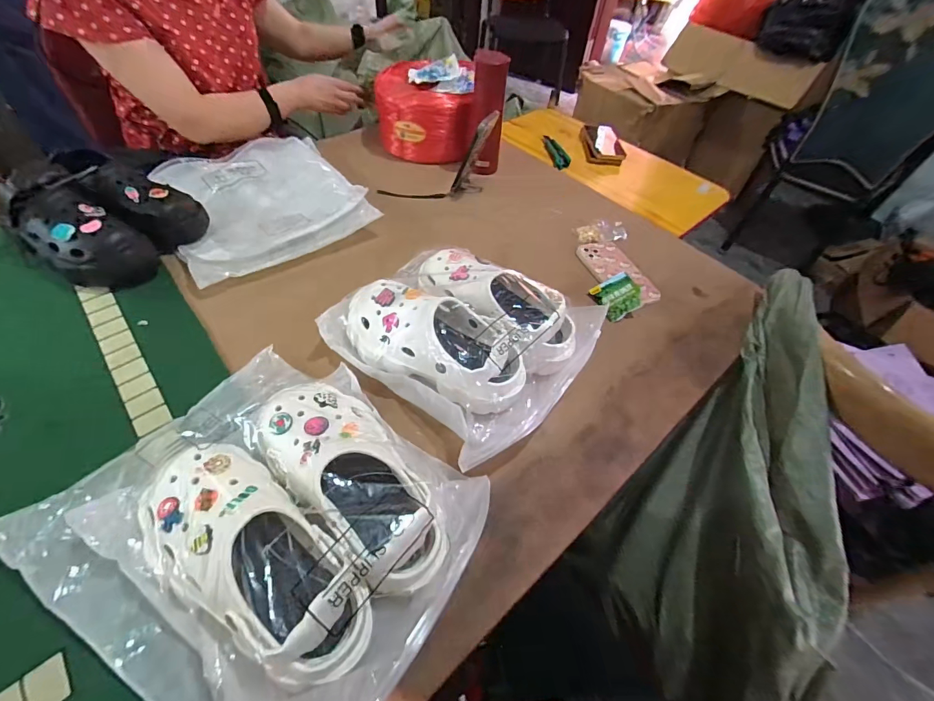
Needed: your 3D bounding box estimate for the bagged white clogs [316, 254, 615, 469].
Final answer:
[{"bbox_3d":[-0.004,-0.034,0.549,0.314,0.097,0.273,34,57,19],"label":"bagged white clogs"}]

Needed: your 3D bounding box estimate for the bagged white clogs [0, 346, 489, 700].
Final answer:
[{"bbox_3d":[-0.193,0.156,0.389,0.368,0.094,0.316,30,56,18],"label":"bagged white clogs"}]

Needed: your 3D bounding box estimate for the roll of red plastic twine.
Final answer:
[{"bbox_3d":[-0.093,-0.550,0.930,0.211,0.155,0.215,3,52,-3],"label":"roll of red plastic twine"}]

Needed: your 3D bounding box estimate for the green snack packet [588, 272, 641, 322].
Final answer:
[{"bbox_3d":[0.253,-0.093,0.666,0.070,0.013,0.074,-33,58,7],"label":"green snack packet"}]

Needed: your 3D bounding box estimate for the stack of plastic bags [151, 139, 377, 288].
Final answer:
[{"bbox_3d":[-0.382,-0.288,0.756,0.321,0.043,0.347,-26,59,-23],"label":"stack of plastic bags"}]

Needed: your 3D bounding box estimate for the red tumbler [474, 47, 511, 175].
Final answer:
[{"bbox_3d":[0.043,-0.481,0.830,0.067,0.220,0.069,3,52,-3],"label":"red tumbler"}]

